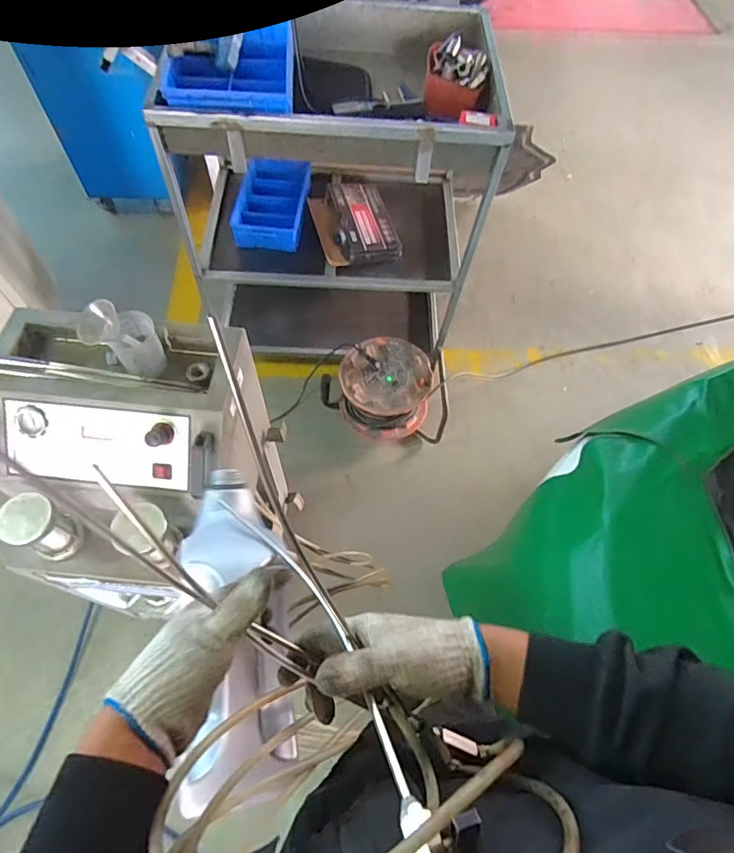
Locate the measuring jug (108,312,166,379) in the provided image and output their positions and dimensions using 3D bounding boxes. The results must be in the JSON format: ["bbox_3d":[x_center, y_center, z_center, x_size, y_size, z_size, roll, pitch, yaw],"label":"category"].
[{"bbox_3d":[-0.374,-0.130,0.836,0.074,0.084,0.079,-29,67,-17],"label":"measuring jug"}]

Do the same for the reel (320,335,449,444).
[{"bbox_3d":[0.052,-0.121,1.743,0.410,0.221,0.313,3,62,-1],"label":"reel"}]

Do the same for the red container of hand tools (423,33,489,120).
[{"bbox_3d":[0.218,-0.864,1.263,0.141,0.102,0.163,7,62,1],"label":"red container of hand tools"}]

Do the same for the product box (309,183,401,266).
[{"bbox_3d":[-0.041,-0.655,1.614,0.246,0.078,0.303,-12,64,-9],"label":"product box"}]

